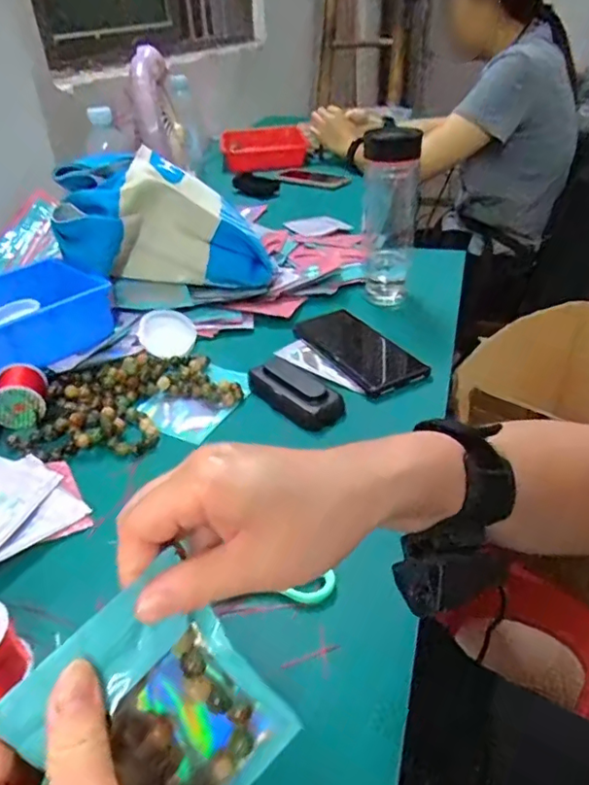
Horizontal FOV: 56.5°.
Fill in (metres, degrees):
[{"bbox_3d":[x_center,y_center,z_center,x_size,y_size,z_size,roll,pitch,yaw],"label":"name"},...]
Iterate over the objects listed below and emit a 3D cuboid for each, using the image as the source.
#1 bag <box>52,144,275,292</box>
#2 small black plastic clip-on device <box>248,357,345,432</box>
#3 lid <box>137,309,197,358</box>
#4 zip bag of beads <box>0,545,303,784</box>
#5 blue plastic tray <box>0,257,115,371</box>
[{"bbox_3d":[-0.178,-0.219,0.721,0.233,0.153,0.183,-13,37,-14],"label":"bag"},{"bbox_3d":[0.000,-0.005,0.538,0.050,0.020,0.113,-24,41,-27],"label":"small black plastic clip-on device"},{"bbox_3d":[-0.150,-0.070,0.647,0.062,0.004,0.062,7,70,-21],"label":"lid"},{"bbox_3d":[-0.055,0.140,0.236,0.083,0.114,0.009,-41,18,-31],"label":"zip bag of beads"},{"bbox_3d":[-0.315,-0.074,0.603,0.130,0.070,0.189,26,44,33],"label":"blue plastic tray"}]

